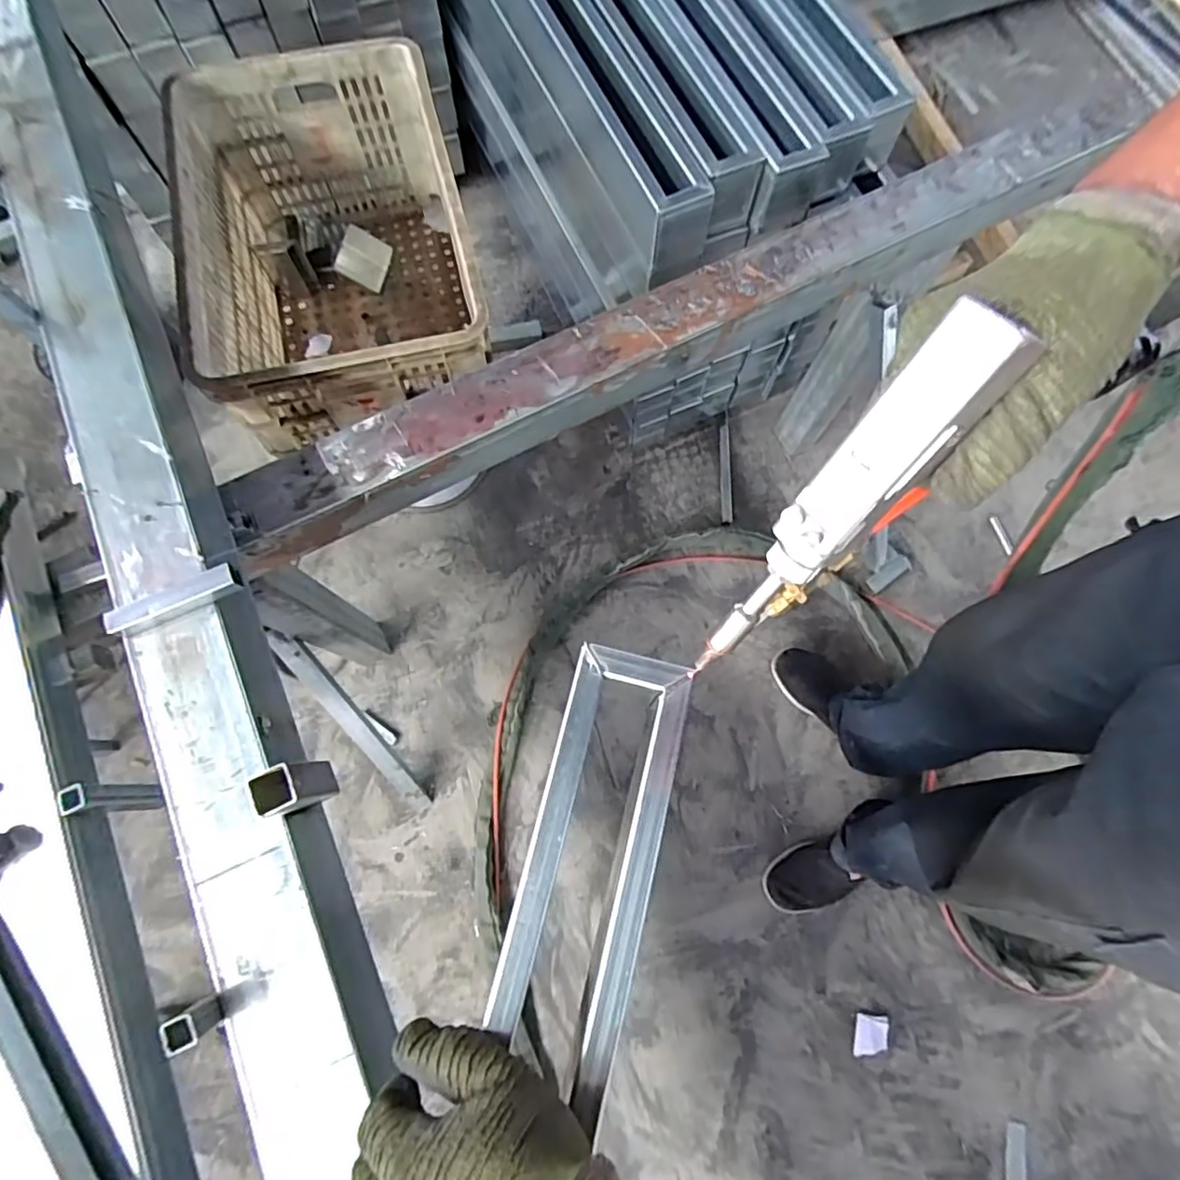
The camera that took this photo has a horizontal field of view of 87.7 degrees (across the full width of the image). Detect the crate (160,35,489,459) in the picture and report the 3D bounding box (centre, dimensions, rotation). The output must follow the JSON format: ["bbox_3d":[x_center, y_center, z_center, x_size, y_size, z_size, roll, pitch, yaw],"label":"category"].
[{"bbox_3d":[-0.353,-0.464,0.903,0.345,0.300,0.519,-13,74,-5],"label":"crate"}]

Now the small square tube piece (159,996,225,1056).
[{"bbox_3d":[-0.269,0.295,0.416,0.024,0.034,0.020,-28,76,-9],"label":"small square tube piece"}]

